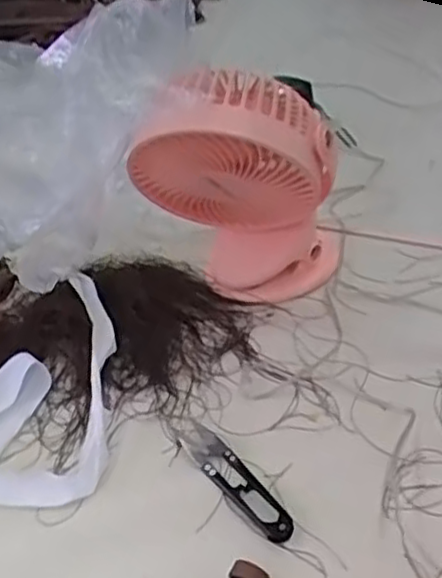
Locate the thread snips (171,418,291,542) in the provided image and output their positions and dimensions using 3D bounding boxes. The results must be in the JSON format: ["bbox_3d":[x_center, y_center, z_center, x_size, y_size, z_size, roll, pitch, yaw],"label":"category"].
[{"bbox_3d":[0.005,0.116,0.440,0.022,0.006,0.111,-29,45,-26],"label":"thread snips"}]

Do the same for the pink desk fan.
[{"bbox_3d":[0.020,-0.071,0.521,0.132,0.230,0.097,18,66,25],"label":"pink desk fan"}]

